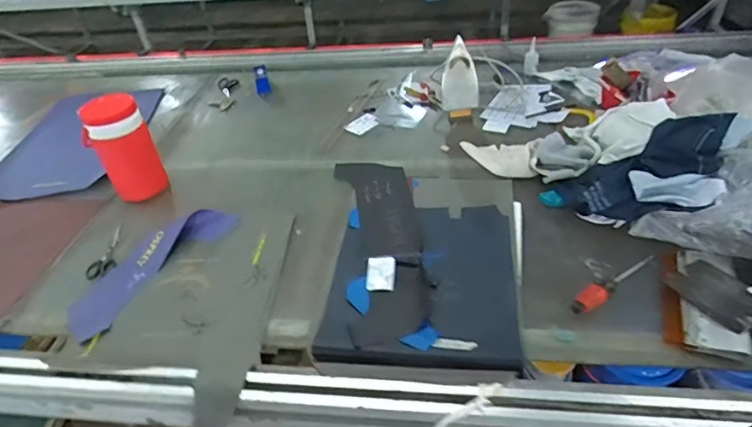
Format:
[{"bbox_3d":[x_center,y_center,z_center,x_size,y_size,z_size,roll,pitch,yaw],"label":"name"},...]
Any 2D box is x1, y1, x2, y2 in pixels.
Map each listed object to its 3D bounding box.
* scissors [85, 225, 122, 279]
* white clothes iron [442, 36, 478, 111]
[{"bbox_3d":[-0.609,0.089,1.154,0.058,0.010,0.165,1,41,9],"label":"scissors"},{"bbox_3d":[0.253,-0.412,1.512,0.108,0.196,0.109,1,41,9],"label":"white clothes iron"}]

